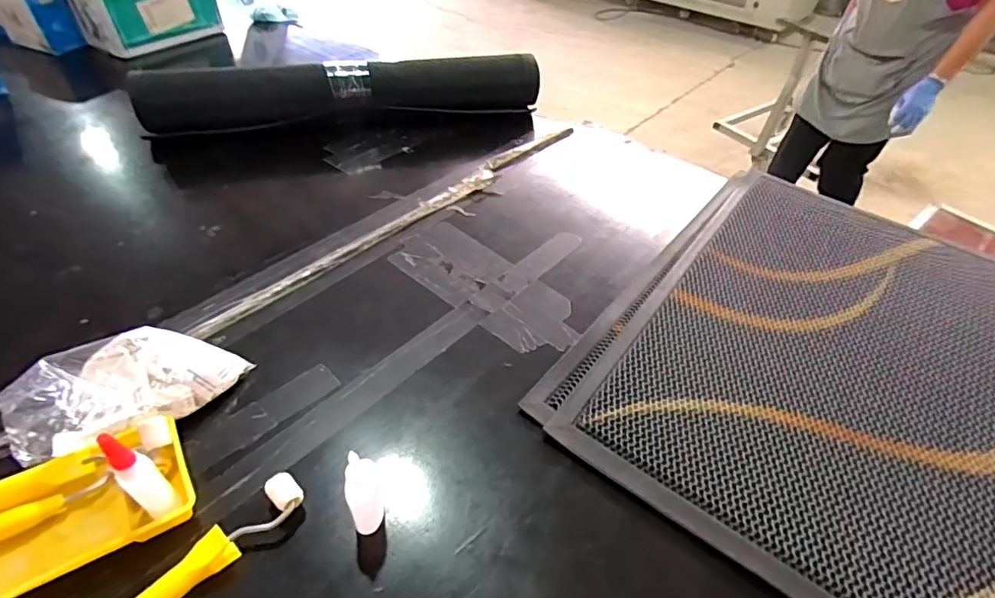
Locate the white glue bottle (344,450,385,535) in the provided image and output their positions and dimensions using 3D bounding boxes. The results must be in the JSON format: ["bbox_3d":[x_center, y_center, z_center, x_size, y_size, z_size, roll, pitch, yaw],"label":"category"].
[{"bbox_3d":[-0.119,0.174,0.466,0.032,0.108,0.034,-15,48,-18],"label":"white glue bottle"}]

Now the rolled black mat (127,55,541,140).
[{"bbox_3d":[-0.271,-0.405,1.010,0.746,0.122,0.111,-15,48,-18],"label":"rolled black mat"}]

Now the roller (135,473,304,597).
[{"bbox_3d":[-0.259,0.235,0.449,0.038,0.030,0.198,32,52,25],"label":"roller"}]

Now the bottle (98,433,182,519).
[{"bbox_3d":[-0.314,0.155,0.453,0.036,0.123,0.029,28,50,22],"label":"bottle"}]

